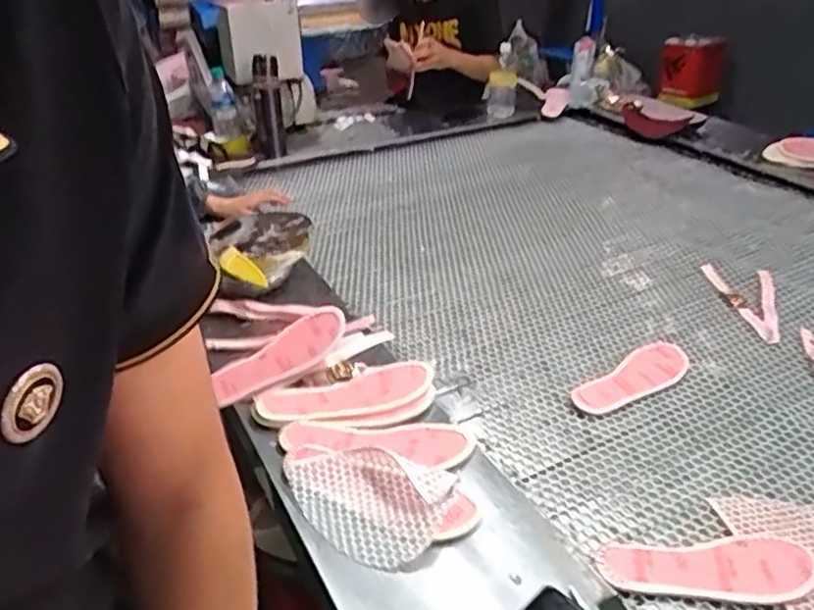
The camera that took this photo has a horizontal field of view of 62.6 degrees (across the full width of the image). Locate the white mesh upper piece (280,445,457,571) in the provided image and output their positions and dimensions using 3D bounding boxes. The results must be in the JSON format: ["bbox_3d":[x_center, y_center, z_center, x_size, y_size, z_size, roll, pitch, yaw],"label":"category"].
[{"bbox_3d":[-0.058,0.217,0.771,0.207,0.034,0.128,14,34,22],"label":"white mesh upper piece"}]

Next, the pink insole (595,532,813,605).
[{"bbox_3d":[0.326,0.283,0.723,0.228,0.012,0.083,-2,32,-1],"label":"pink insole"}]

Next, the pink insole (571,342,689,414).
[{"bbox_3d":[0.343,0.112,1.012,0.230,0.024,0.081,-20,36,-28],"label":"pink insole"}]

